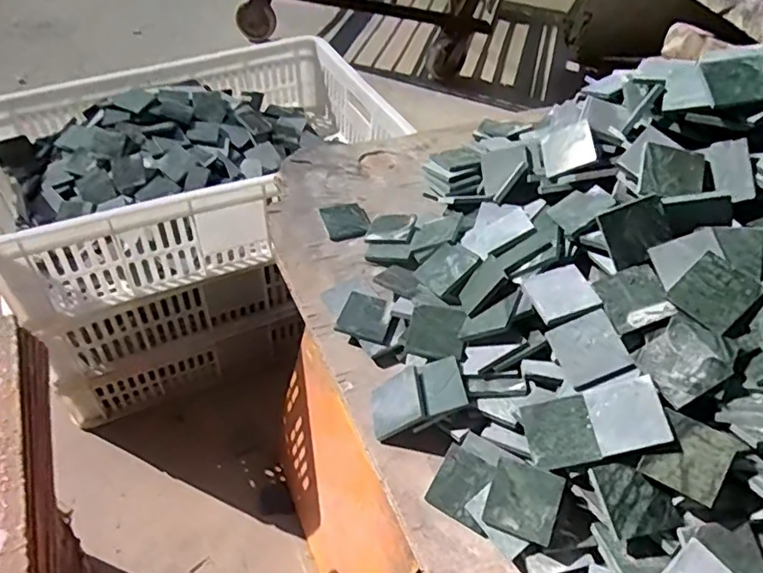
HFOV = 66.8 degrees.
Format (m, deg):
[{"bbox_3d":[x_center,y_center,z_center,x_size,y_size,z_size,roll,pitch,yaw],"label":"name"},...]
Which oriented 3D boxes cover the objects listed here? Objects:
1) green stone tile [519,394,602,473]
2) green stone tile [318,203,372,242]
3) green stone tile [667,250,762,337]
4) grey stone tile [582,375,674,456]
[{"bbox_3d":[0.136,0.112,0.442,0.049,0.004,0.050,-19,63,14],"label":"green stone tile"},{"bbox_3d":[-0.042,-0.077,0.683,0.053,0.012,0.053,-12,50,-16],"label":"green stone tile"},{"bbox_3d":[0.262,0.005,0.455,0.050,0.048,0.005,43,13,23],"label":"green stone tile"},{"bbox_3d":[0.181,0.095,0.427,0.050,0.004,0.049,-21,57,21],"label":"grey stone tile"}]

